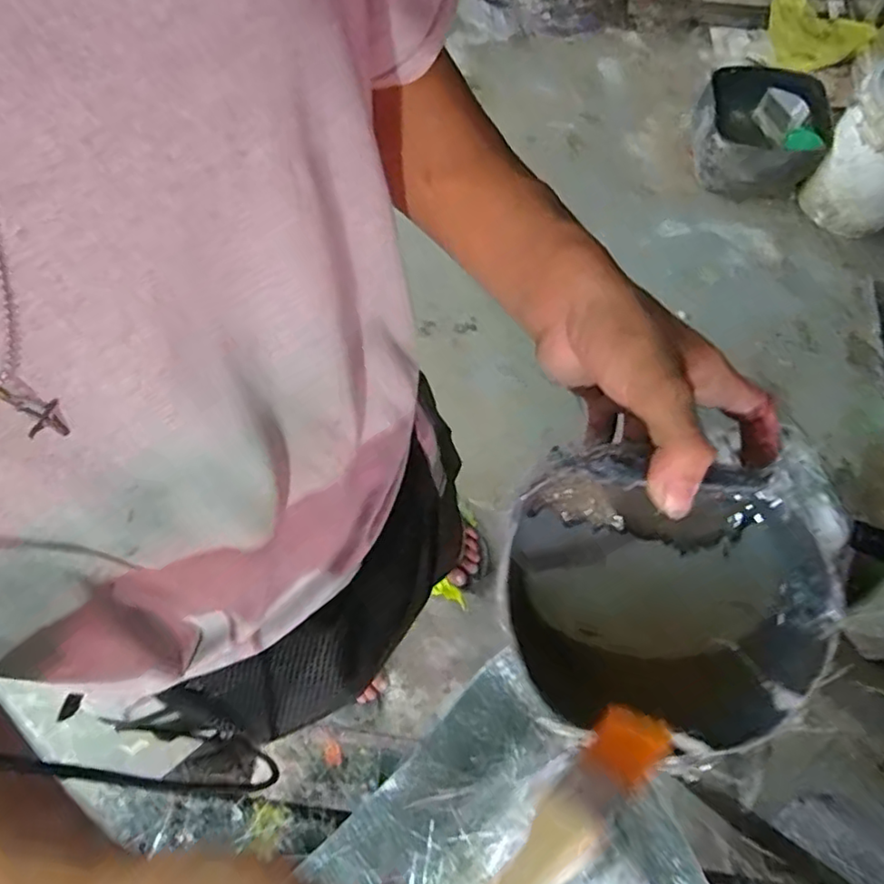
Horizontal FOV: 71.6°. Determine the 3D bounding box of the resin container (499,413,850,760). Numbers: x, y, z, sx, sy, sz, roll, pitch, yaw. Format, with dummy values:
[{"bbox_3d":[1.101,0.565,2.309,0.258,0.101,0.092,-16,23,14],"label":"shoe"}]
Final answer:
[{"bbox_3d":[0.117,0.083,0.342,0.161,0.099,0.151,15,91,10],"label":"resin container"}]

